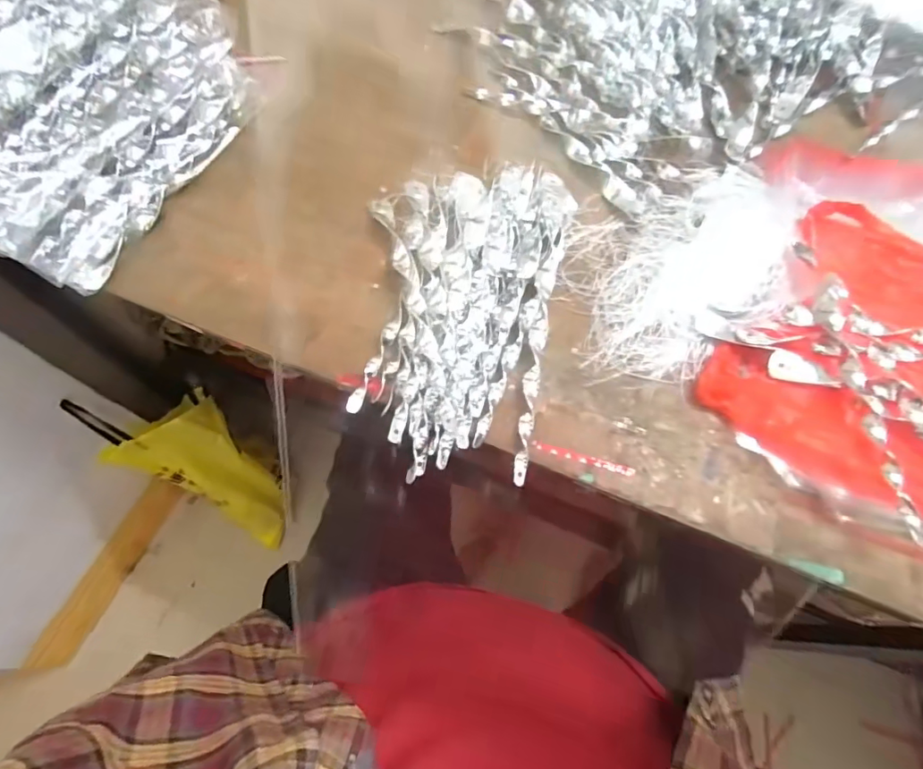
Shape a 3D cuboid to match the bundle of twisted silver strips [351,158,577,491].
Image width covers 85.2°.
[{"bbox_3d":[0.000,-0.087,0.467,0.196,0.045,0.336,7,68,2],"label":"bundle of twisted silver strips"}]

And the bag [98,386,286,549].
[{"bbox_3d":[-0.471,0.183,0.989,0.178,0.360,0.066,-46,34,-19],"label":"bag"}]

